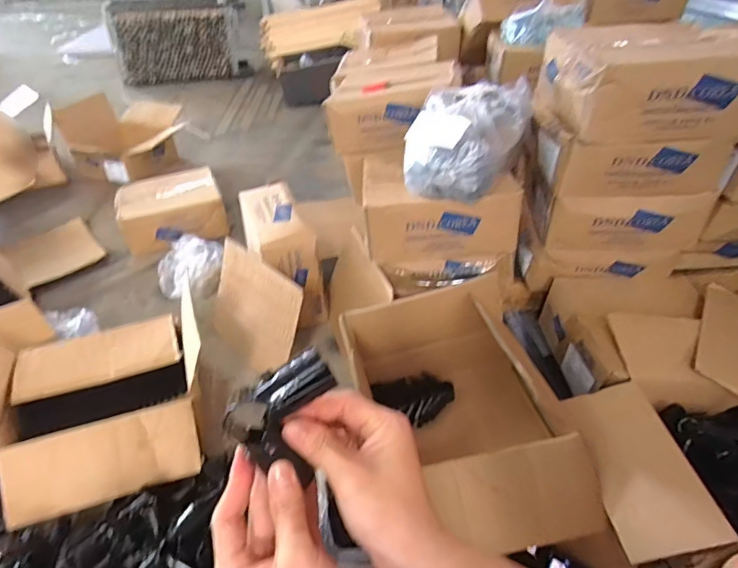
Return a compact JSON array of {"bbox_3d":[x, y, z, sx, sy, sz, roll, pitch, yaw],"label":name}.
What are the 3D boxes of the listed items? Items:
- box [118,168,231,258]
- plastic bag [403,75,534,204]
[{"bbox_3d":[-0.682,-0.257,1.553,0.329,0.131,0.320,-18,42,-21],"label":"box"},{"bbox_3d":[0.188,-0.291,0.912,0.209,0.160,0.220,18,42,22],"label":"plastic bag"}]

